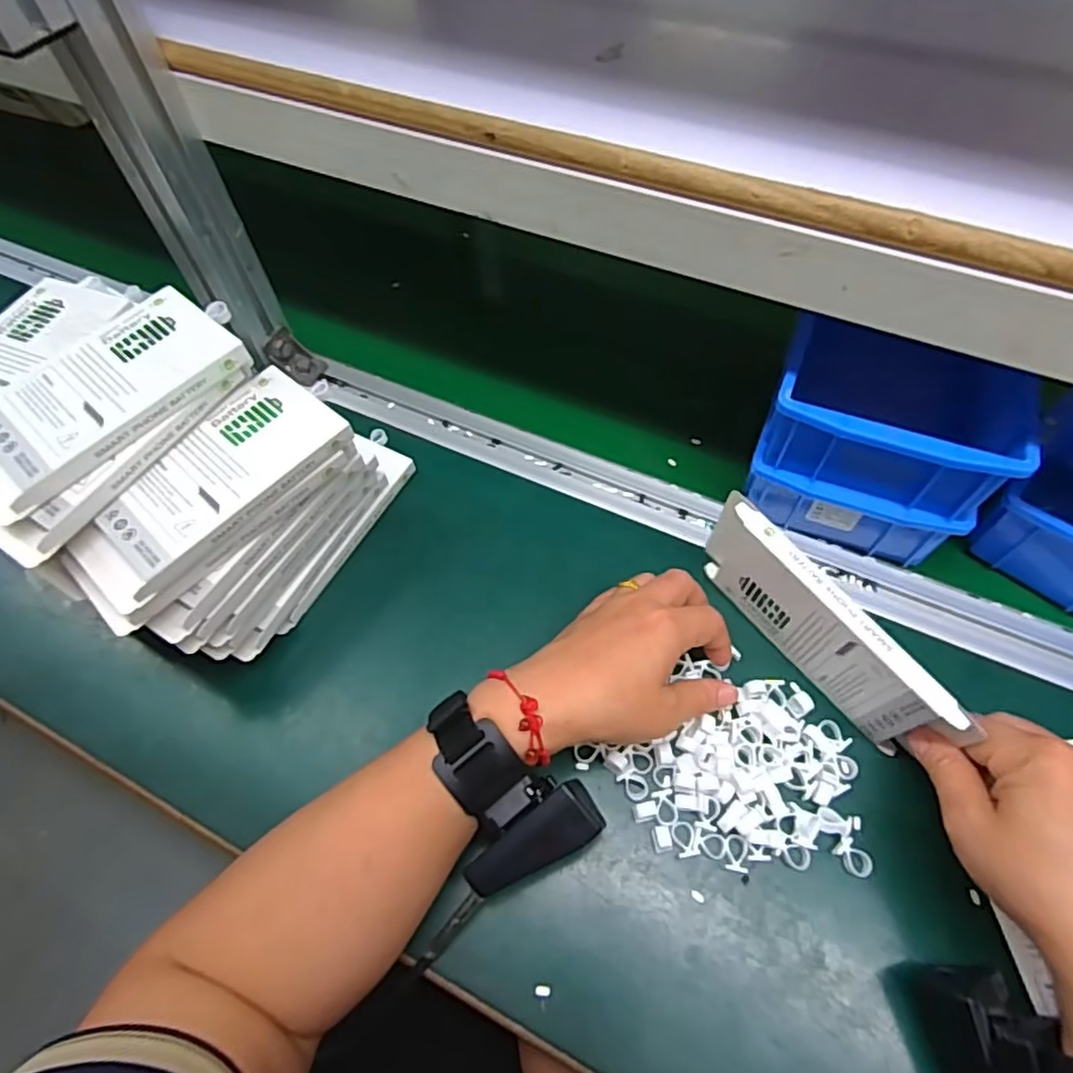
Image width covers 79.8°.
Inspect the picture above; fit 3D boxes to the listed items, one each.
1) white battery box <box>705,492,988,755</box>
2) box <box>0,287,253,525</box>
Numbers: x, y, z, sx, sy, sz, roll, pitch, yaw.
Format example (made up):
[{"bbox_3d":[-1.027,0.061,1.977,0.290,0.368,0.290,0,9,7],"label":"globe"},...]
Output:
[{"bbox_3d":[0.158,0.050,0.368,0.018,0.081,0.161,-32,63,-17],"label":"white battery box"},{"bbox_3d":[-0.247,-0.078,0.358,0.081,0.021,0.150,37,66,21],"label":"box"}]

